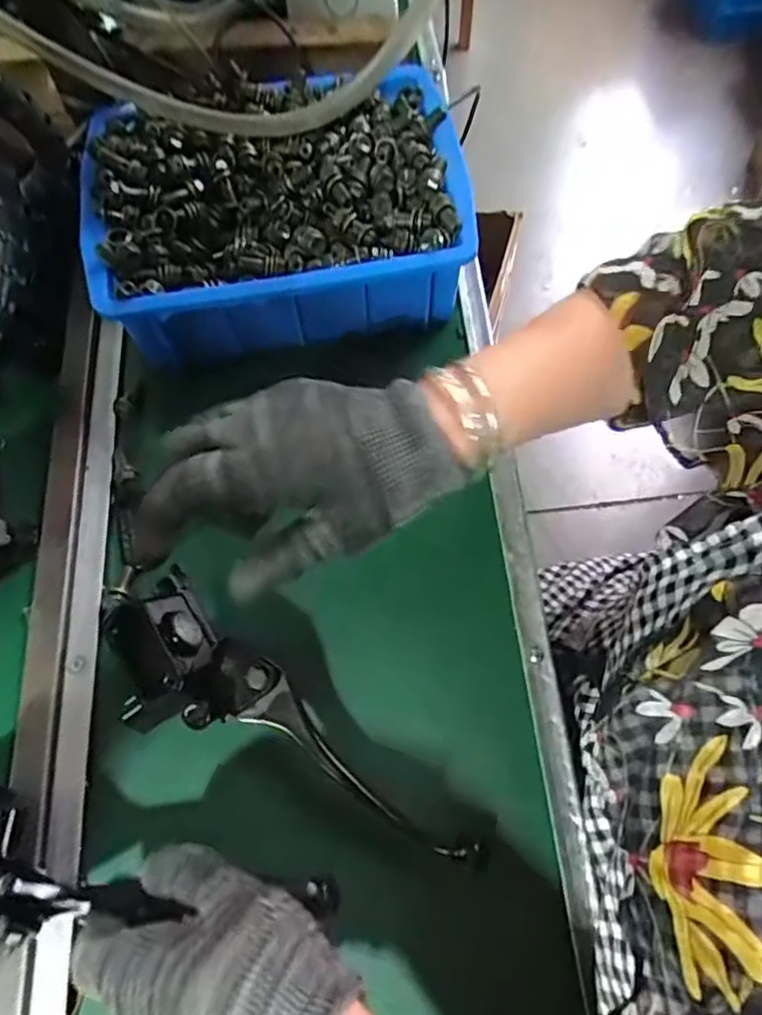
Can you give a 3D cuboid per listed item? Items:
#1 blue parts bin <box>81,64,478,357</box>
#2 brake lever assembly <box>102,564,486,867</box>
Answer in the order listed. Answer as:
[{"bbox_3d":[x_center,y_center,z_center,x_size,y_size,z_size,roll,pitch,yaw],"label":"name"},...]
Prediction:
[{"bbox_3d":[-0.070,-0.206,0.429,0.244,0.073,0.170,-8,67,-5],"label":"blue parts bin"},{"bbox_3d":[-0.048,0.118,0.324,0.217,0.043,0.067,37,69,-6],"label":"brake lever assembly"}]

